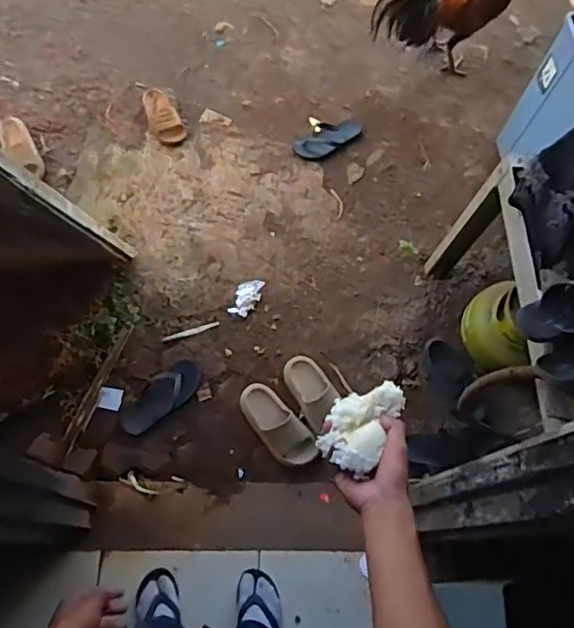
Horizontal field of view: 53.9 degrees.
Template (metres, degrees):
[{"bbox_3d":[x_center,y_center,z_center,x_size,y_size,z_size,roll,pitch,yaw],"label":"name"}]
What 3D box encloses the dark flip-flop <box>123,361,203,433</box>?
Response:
[{"bbox_3d":[-0.352,0.233,1.592,0.116,0.043,0.256,38,70,11],"label":"dark flip-flop"}]

